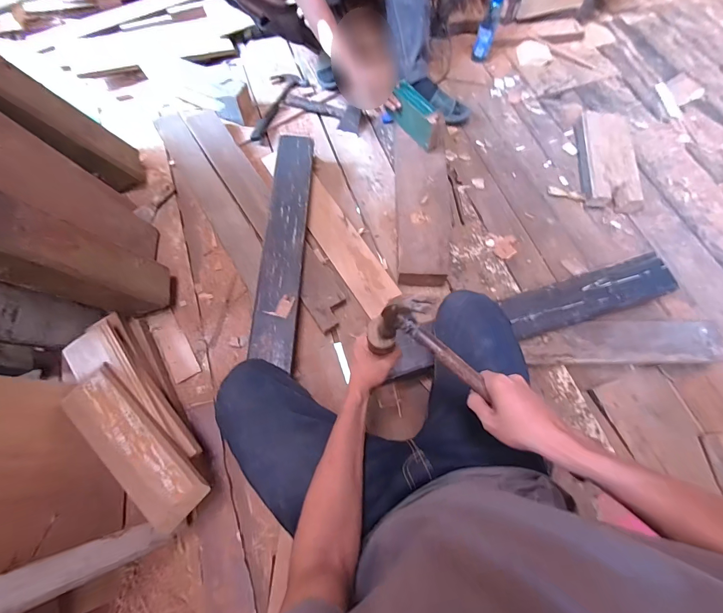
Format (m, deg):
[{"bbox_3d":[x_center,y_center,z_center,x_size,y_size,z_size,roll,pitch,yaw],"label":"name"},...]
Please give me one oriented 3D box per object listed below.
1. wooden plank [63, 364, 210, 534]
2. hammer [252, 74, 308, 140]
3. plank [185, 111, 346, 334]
[{"bbox_3d":[-0.437,0.263,0.663,0.338,0.034,0.112,42,74,15],"label":"wooden plank"},{"bbox_3d":[-0.308,-0.678,1.165,0.122,0.031,0.310,27,72,10],"label":"hammer"},{"bbox_3d":[-0.271,-0.276,0.988,0.113,0.032,0.783,-33,77,-13],"label":"plank"}]

